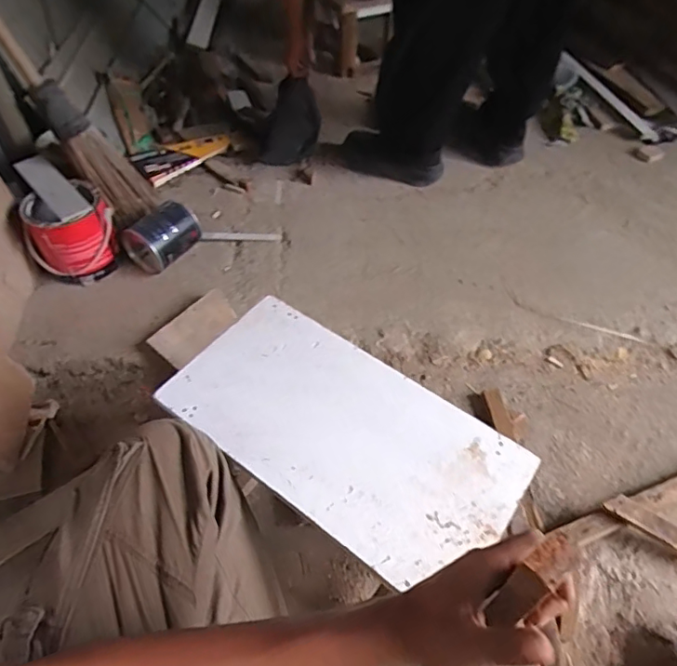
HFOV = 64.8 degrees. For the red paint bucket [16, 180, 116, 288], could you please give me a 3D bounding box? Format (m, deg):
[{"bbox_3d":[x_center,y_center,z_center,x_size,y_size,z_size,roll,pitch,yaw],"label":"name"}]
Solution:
[{"bbox_3d":[-0.547,-0.197,1.099,0.163,0.165,0.159,-1,51,1],"label":"red paint bucket"}]

